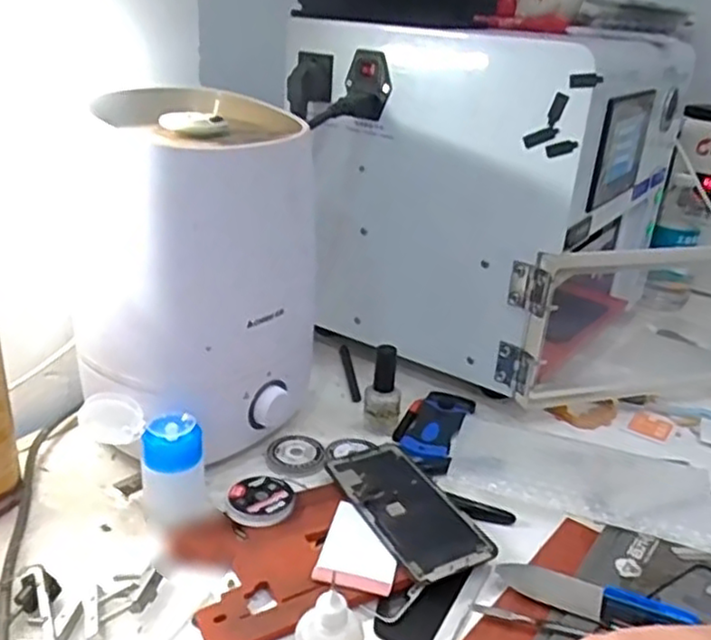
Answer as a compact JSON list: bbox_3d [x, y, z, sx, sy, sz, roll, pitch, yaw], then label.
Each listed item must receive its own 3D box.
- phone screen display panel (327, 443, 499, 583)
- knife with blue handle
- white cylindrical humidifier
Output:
[{"bbox_3d":[0.038,0.135,0.513,0.067,0.009,0.139,-9,27,-28],"label":"phone screen display panel"},{"bbox_3d":[0.150,0.177,0.444,0.118,0.006,0.032,13,25,19],"label":"knife with blue handle"},{"bbox_3d":[-0.117,-0.029,0.550,0.175,0.259,0.154,1,24,-8],"label":"white cylindrical humidifier"}]

